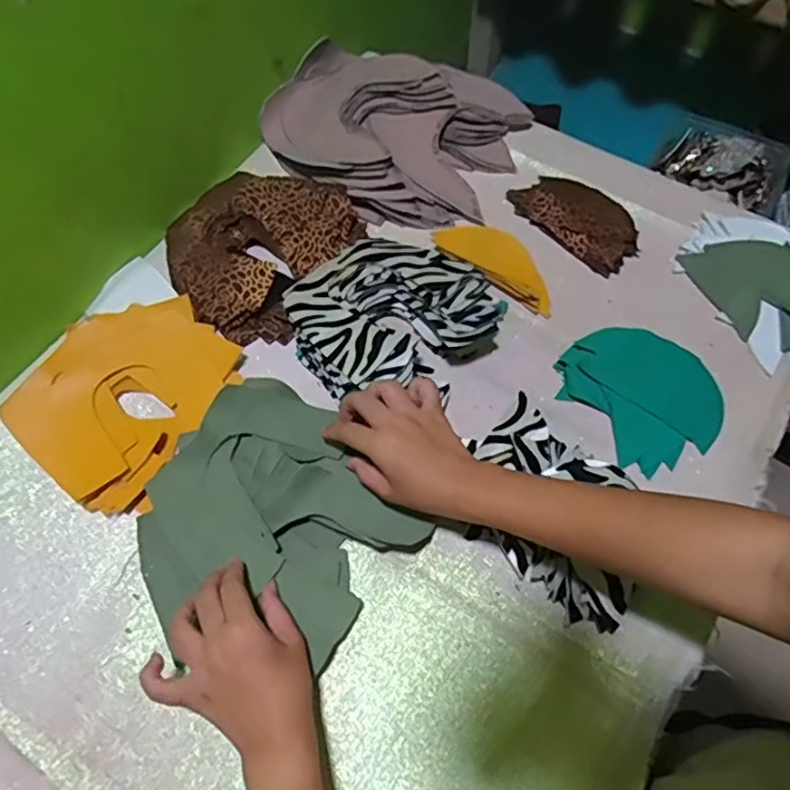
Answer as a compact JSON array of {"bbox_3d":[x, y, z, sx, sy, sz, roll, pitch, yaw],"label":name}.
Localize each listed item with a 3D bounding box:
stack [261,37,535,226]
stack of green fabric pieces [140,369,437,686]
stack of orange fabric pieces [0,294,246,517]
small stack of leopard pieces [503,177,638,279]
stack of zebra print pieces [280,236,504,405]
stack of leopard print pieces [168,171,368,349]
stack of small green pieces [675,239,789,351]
[{"bbox_3d":[-0.010,-0.299,0.679,0.271,0.065,0.198,26,66,13],"label":"stack"},{"bbox_3d":[-0.100,0.102,0.490,0.200,0.049,0.209,40,70,18],"label":"stack of green fabric pieces"},{"bbox_3d":[-0.235,-0.002,0.554,0.161,0.035,0.186,33,68,16],"label":"stack of orange fabric pieces"},{"bbox_3d":[0.197,-0.193,0.655,0.080,0.013,0.140,-41,70,-18],"label":"small stack of leopard pieces"},{"bbox_3d":[0.006,-0.074,0.571,0.192,0.056,0.179,-25,66,-11],"label":"stack of zebra print pieces"},{"bbox_3d":[-0.141,-0.152,0.631,0.160,0.033,0.191,26,67,13],"label":"stack of leopard print pieces"},{"bbox_3d":[0.362,-0.105,0.601,0.093,0.012,0.136,-33,71,6],"label":"stack of small green pieces"}]

